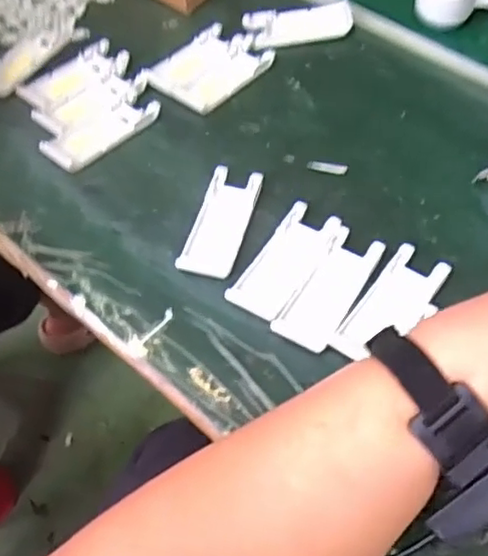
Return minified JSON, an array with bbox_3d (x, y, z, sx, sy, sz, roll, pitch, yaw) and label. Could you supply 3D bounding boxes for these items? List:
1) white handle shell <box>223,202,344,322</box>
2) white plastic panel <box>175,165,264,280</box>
[{"bbox_3d":[0.030,-0.013,0.480,0.039,0.007,0.105,27,60,19],"label":"white handle shell"},{"bbox_3d":[-0.017,-0.044,0.504,0.041,0.007,0.104,12,56,10],"label":"white plastic panel"}]

